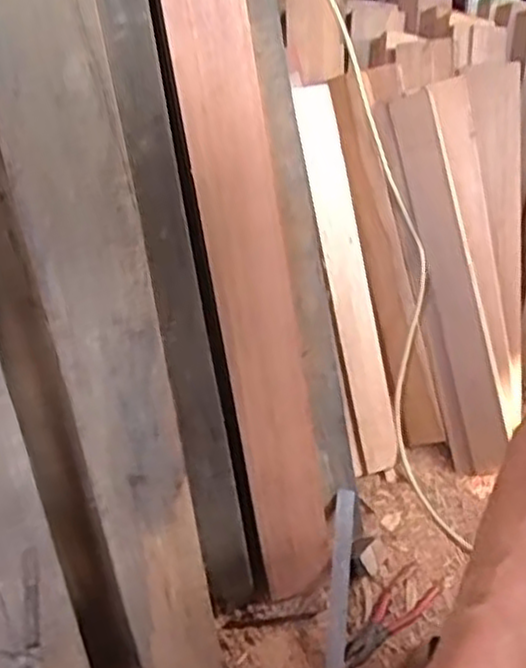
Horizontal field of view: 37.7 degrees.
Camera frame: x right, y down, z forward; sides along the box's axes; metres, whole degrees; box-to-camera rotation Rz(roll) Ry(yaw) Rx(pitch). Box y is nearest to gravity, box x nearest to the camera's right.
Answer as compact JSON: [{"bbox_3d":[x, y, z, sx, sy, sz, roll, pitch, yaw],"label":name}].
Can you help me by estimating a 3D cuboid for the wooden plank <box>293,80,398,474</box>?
[{"bbox_3d":[0.151,-0.097,1.378,0.091,0.696,0.050,-12,5,-14],"label":"wooden plank"}]

